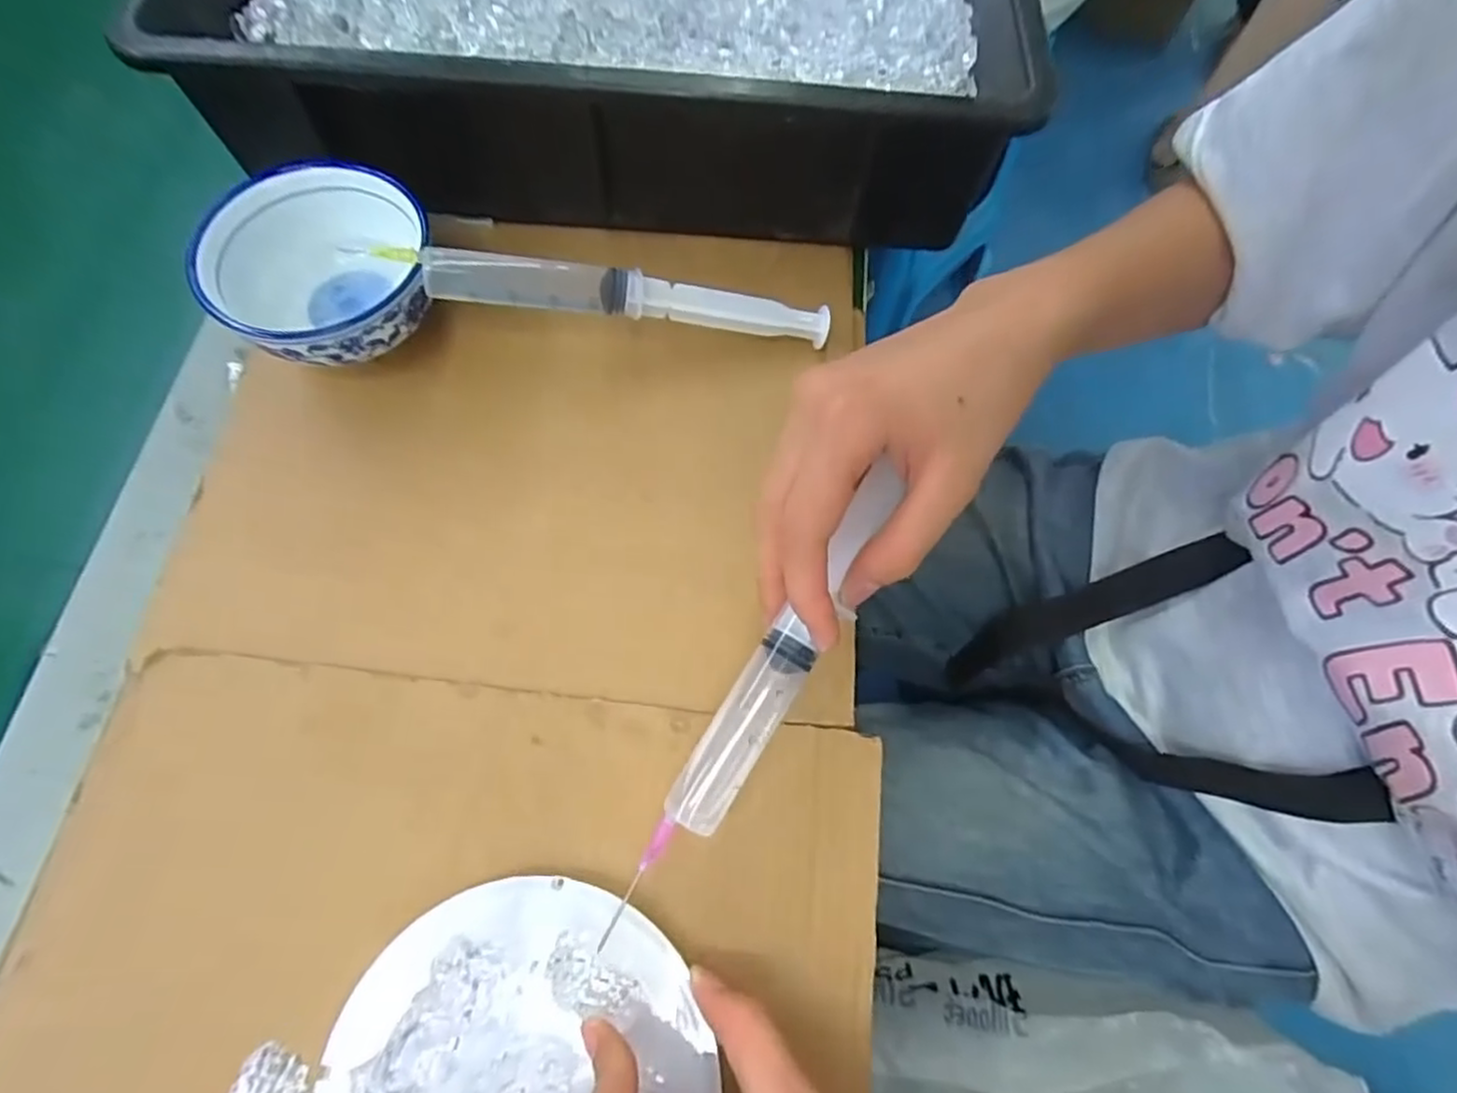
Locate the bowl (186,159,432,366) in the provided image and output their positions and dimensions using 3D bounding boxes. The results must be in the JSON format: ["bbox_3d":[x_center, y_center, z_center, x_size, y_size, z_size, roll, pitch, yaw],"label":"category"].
[{"bbox_3d":[-0.188,-0.126,0.325,0.094,0.048,0.101,1,69,-2],"label":"bowl"}]

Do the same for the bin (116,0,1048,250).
[{"bbox_3d":[-0.063,-0.315,0.379,0.394,0.078,0.286,4,69,-1],"label":"bin"}]

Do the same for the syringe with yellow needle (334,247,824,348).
[{"bbox_3d":[-0.055,-0.118,0.321,0.213,0.018,0.016,3,69,-15],"label":"syringe with yellow needle"}]

